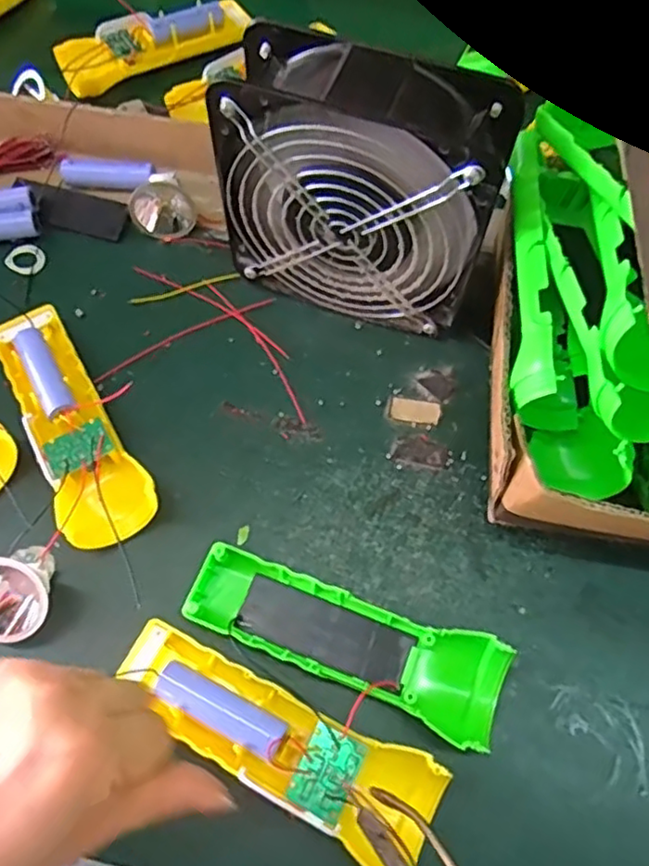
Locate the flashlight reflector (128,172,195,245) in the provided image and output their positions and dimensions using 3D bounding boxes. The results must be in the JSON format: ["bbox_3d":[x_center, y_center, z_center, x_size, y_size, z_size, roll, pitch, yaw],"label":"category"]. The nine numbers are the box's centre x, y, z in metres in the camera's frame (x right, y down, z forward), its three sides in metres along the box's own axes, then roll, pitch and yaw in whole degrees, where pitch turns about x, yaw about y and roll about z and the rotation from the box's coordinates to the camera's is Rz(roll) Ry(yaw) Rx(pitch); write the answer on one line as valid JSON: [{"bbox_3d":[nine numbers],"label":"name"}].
[{"bbox_3d":[-0.112,-0.155,0.438,0.044,0.021,0.043,-32,105,-35],"label":"flashlight reflector"}]

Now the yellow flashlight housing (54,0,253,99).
[{"bbox_3d":[-0.141,-0.323,0.526,0.157,0.022,0.049,-30,69,-12],"label":"yellow flashlight housing"}]

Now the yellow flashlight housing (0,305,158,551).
[{"bbox_3d":[-0.152,-0.008,0.376,0.048,0.034,0.161,-32,69,-12],"label":"yellow flashlight housing"}]

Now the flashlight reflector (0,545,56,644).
[{"bbox_3d":[-0.159,0.082,0.332,0.038,0.040,0.047,20,68,10],"label":"flashlight reflector"}]

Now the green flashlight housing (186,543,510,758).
[{"bbox_3d":[0.010,0.106,0.326,0.162,0.026,0.047,19,68,9],"label":"green flashlight housing"}]

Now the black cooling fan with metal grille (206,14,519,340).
[{"bbox_3d":[0.020,-0.133,0.367,0.145,0.148,0.063,15,67,8],"label":"black cooling fan with metal grille"}]

